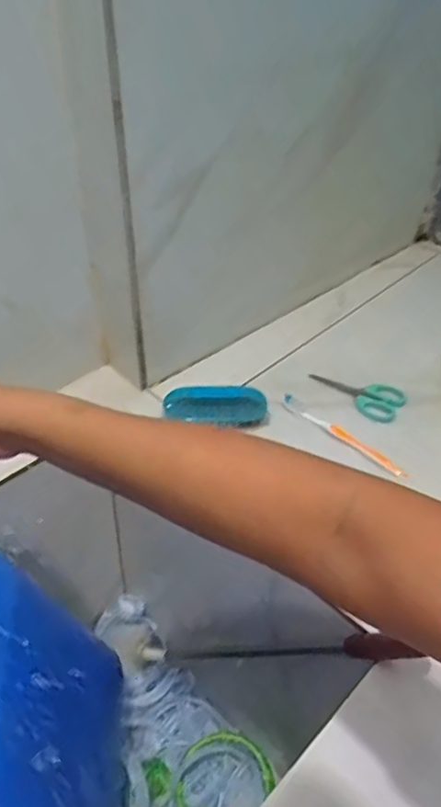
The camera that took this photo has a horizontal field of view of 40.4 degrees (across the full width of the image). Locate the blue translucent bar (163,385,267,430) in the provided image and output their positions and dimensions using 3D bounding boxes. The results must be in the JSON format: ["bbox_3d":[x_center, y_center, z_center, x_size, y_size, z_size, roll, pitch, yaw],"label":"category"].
[{"bbox_3d":[-0.006,0.003,0.710,0.119,0.041,0.028,0,42,-2],"label":"blue translucent bar"}]

